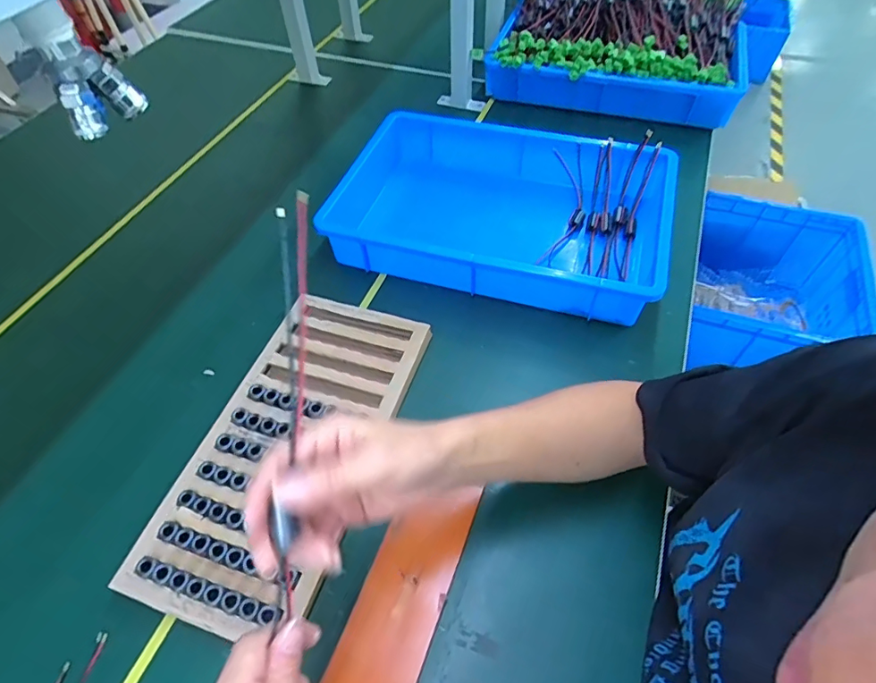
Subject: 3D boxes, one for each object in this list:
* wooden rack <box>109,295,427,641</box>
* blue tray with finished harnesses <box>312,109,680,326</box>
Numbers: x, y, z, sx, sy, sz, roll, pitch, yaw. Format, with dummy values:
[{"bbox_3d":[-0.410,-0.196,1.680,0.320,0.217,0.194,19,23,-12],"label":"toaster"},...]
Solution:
[{"bbox_3d":[-0.151,0.102,0.530,0.167,0.031,0.358,17,55,14],"label":"wooden rack"},{"bbox_3d":[0.091,-0.178,0.694,0.406,0.105,0.269,13,55,11],"label":"blue tray with finished harnesses"}]

